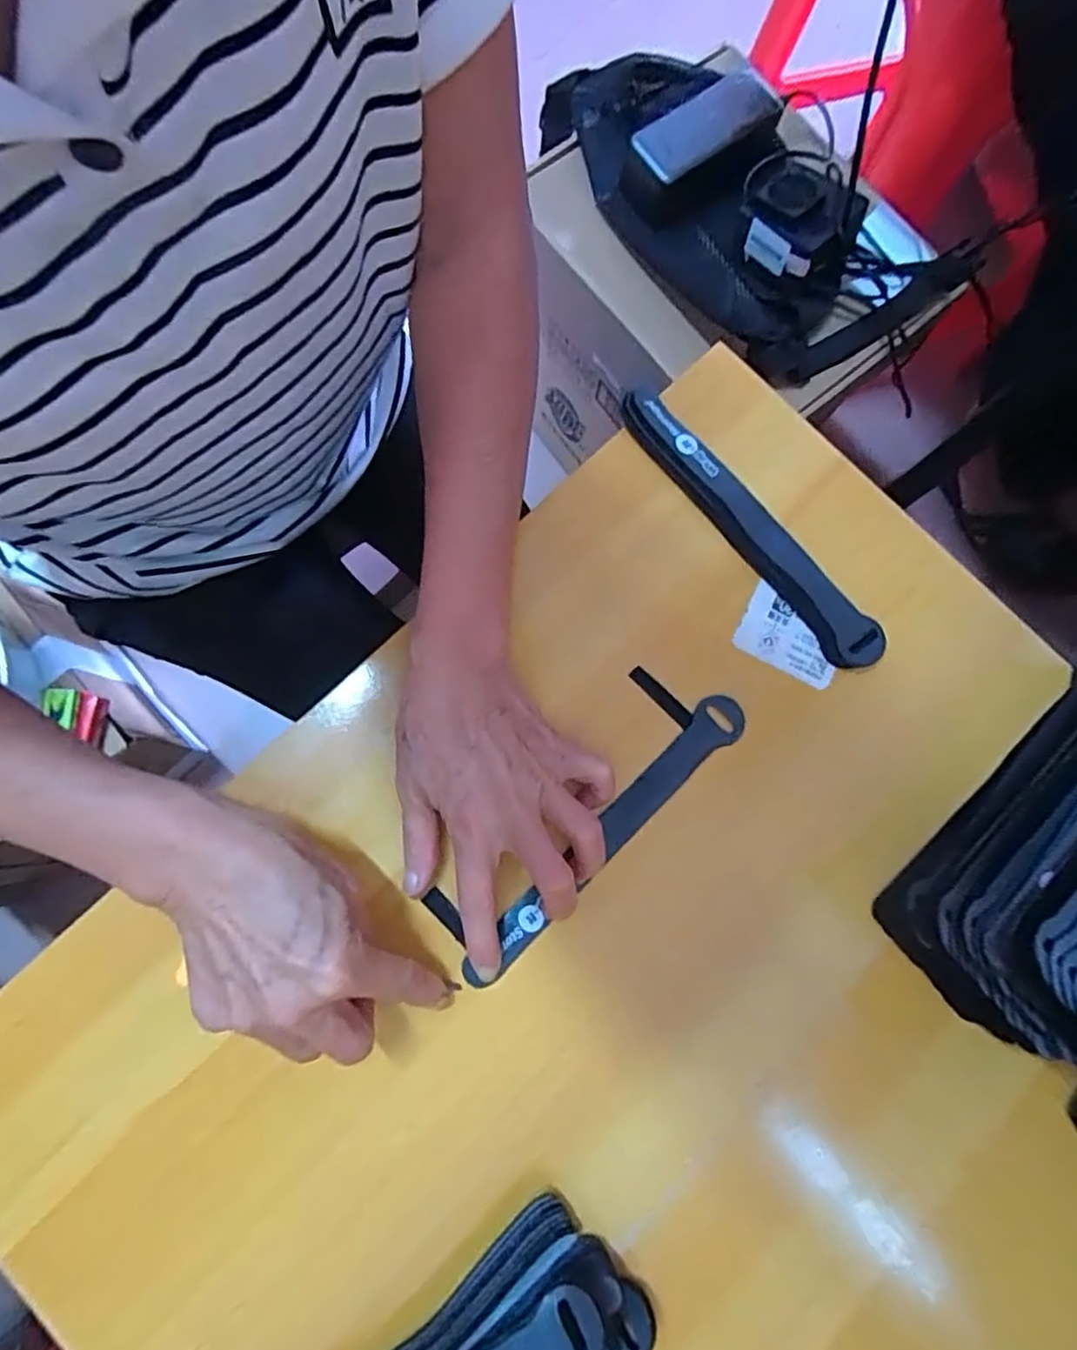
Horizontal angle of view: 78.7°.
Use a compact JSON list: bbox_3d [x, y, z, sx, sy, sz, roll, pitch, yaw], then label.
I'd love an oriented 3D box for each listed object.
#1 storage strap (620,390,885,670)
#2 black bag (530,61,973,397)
[{"bbox_3d":[0.119,-0.085,0.370,0.026,0.020,0.196,-38,82,-5],"label":"storage strap"},{"bbox_3d":[0.175,-0.388,0.558,0.341,0.083,0.186,37,84,6],"label":"black bag"}]

